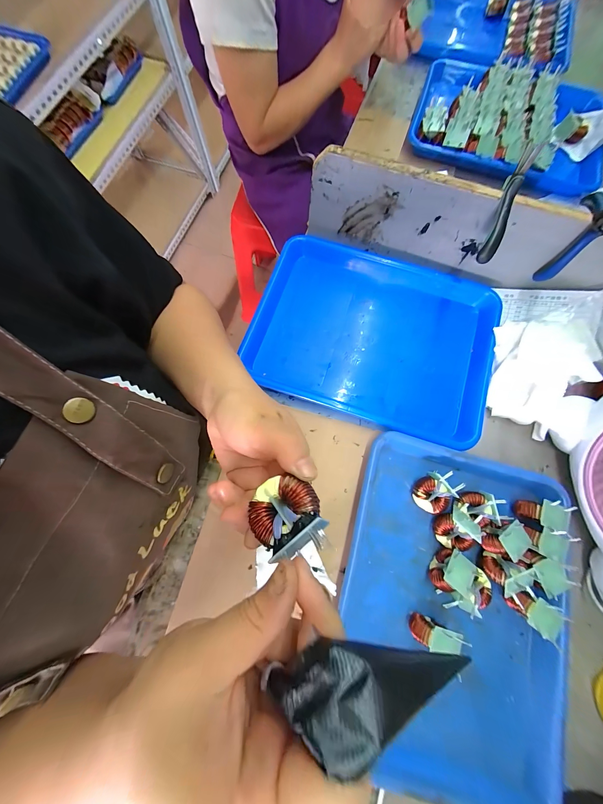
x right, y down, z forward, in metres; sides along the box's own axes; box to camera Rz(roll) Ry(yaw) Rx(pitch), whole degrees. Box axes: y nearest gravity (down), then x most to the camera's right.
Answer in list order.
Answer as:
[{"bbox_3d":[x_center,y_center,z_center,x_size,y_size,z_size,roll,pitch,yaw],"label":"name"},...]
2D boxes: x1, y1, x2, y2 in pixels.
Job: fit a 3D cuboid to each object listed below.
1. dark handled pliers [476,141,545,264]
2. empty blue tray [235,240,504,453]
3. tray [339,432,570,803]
[{"bbox_3d":[0.229,-0.216,0.295,0.021,0.022,0.112,17,104,4],"label":"dark handled pliers"},{"bbox_3d":[0.097,-0.094,0.386,0.342,0.042,0.243,18,76,4],"label":"empty blue tray"},{"bbox_3d":[0.172,0.222,0.295,0.246,0.046,0.332,12,76,3],"label":"tray"}]

